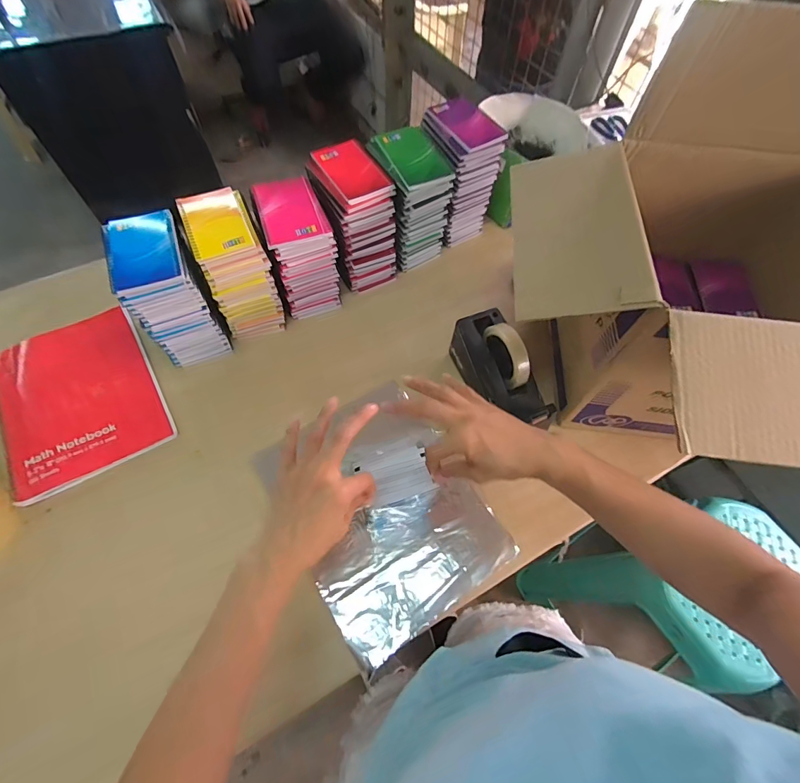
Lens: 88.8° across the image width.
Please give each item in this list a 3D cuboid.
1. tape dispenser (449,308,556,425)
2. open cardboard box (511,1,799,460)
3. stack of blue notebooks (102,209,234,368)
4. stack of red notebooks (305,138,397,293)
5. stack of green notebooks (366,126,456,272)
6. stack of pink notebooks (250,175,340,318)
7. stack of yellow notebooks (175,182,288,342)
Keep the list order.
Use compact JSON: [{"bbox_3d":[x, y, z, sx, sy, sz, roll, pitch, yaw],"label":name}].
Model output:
[{"bbox_3d":[0.162,-0.030,0.657,0.080,0.130,0.203,-20,66,-12],"label":"tape dispenser"},{"bbox_3d":[0.389,-0.138,0.522,0.483,0.370,0.488,6,63,1],"label":"open cardboard box"},{"bbox_3d":[-0.359,-0.158,0.651,0.101,0.199,0.137,-20,66,-12],"label":"stack of blue notebooks"},{"bbox_3d":[-0.084,-0.312,0.747,0.104,0.198,0.150,-26,67,-14],"label":"stack of red notebooks"},{"bbox_3d":[0.020,-0.357,0.762,0.120,0.202,0.136,-22,66,-13],"label":"stack of green notebooks"},{"bbox_3d":[-0.172,-0.240,0.708,0.098,0.196,0.128,-19,65,-11],"label":"stack of pink notebooks"},{"bbox_3d":[-0.273,-0.212,0.687,0.097,0.198,0.146,-20,66,-12],"label":"stack of yellow notebooks"}]

